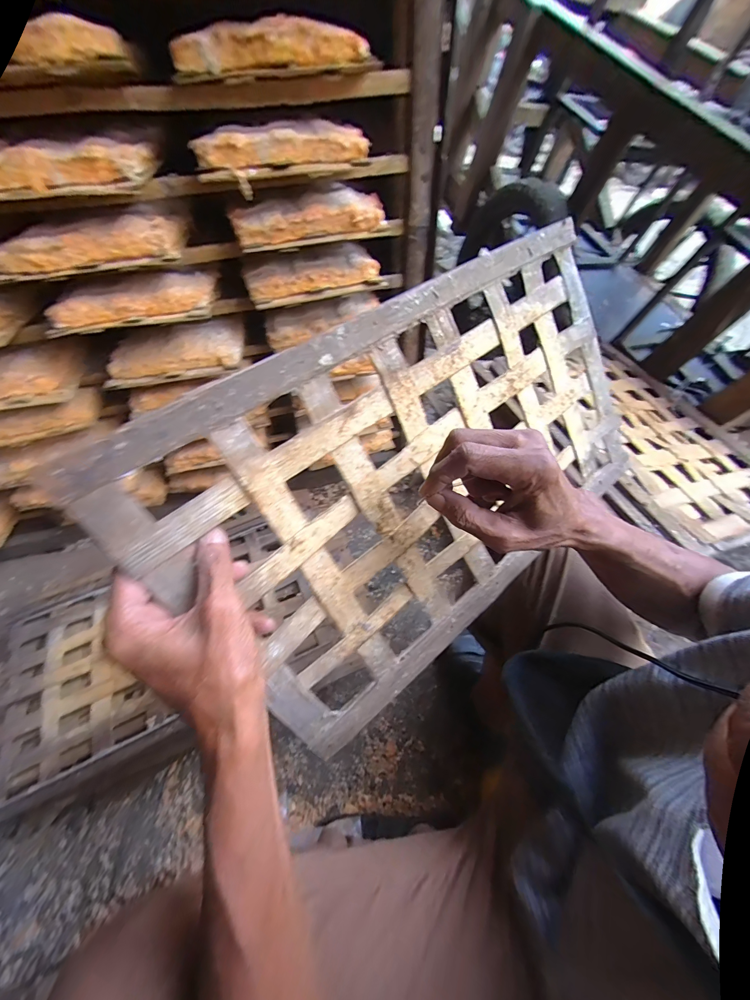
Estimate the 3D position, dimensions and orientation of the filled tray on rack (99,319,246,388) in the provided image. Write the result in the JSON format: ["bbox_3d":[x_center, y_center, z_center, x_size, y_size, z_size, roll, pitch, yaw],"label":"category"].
[{"bbox_3d":[-0.349,-0.263,0.607,0.218,0.055,0.116,-7,52,-7],"label":"filled tray on rack"}]

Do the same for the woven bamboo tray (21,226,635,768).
[{"bbox_3d":[0.076,-0.037,0.343,0.534,0.325,0.018,-36,23,-19],"label":"woven bamboo tray"}]

